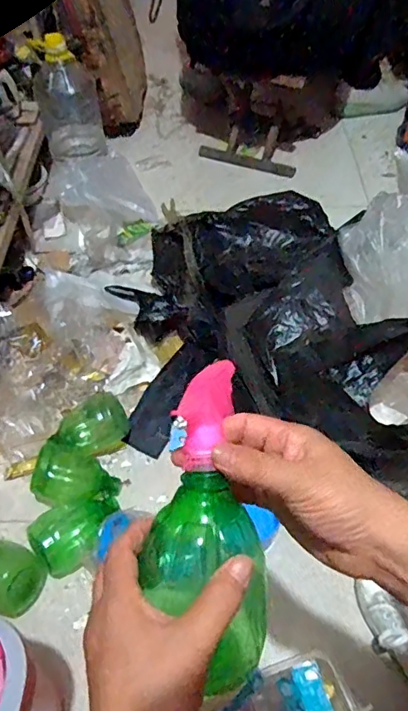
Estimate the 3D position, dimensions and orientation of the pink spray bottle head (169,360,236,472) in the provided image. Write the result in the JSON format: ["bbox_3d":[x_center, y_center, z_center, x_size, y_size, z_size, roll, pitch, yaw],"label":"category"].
[{"bbox_3d":[0.004,0.031,0.331,0.028,0.032,0.084,15,49,13],"label":"pink spray bottle head"}]

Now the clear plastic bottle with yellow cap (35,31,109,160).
[{"bbox_3d":[-0.341,-0.637,1.276,0.149,0.297,0.139,-14,53,-9],"label":"clear plastic bottle with yellow cap"}]

